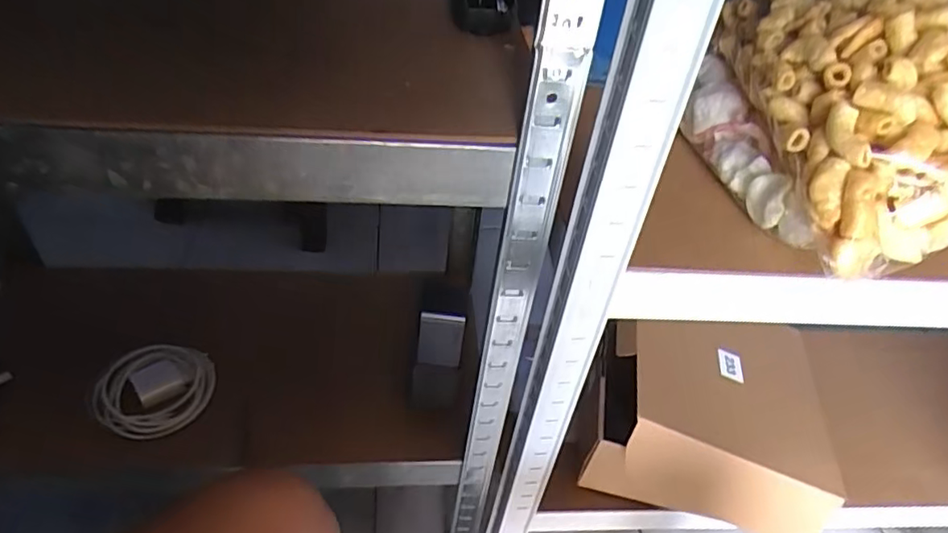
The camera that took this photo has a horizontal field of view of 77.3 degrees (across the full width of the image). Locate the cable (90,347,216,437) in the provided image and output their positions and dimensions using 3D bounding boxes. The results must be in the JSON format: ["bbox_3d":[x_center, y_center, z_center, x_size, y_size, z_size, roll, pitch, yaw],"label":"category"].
[{"bbox_3d":[-0.356,0.137,0.660,0.117,0.029,0.104,1,42,-8],"label":"cable"}]

